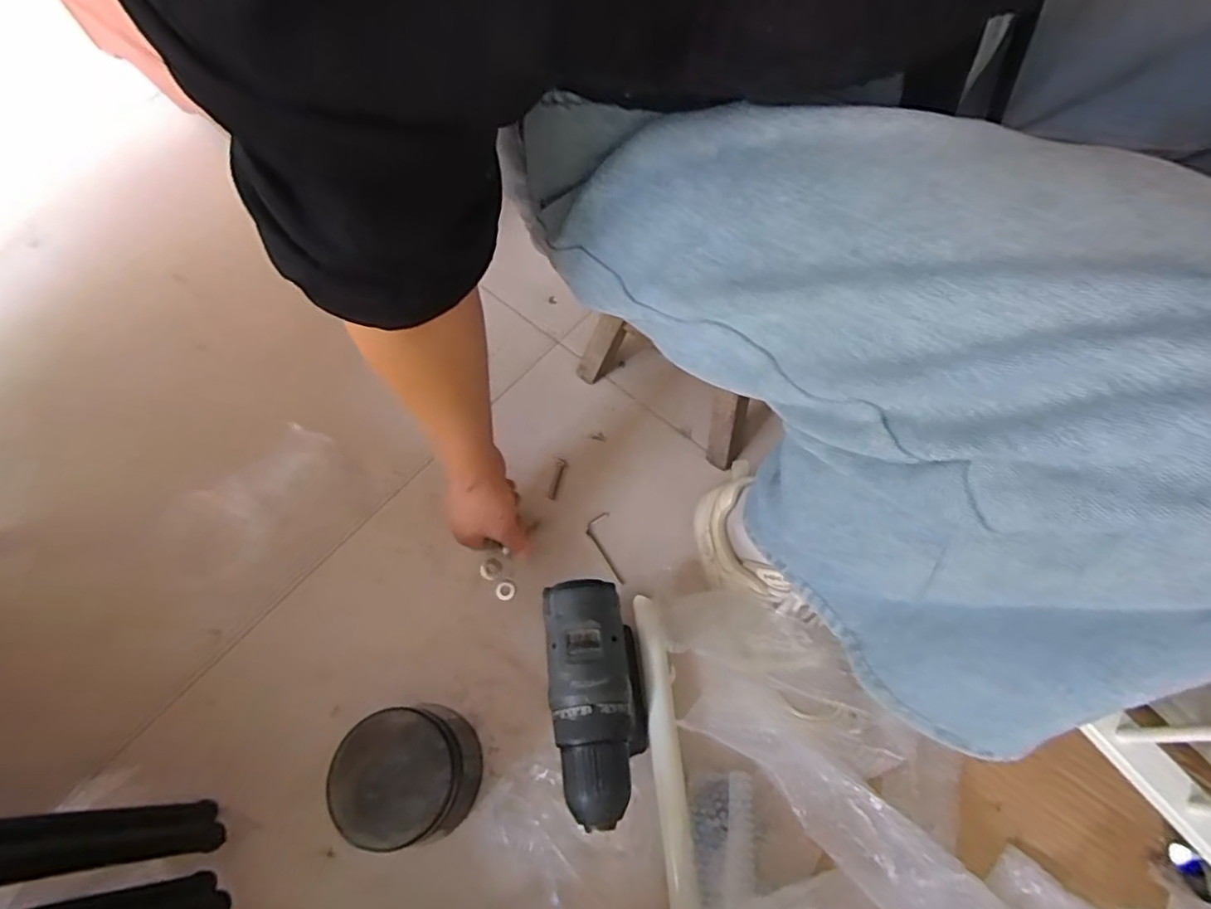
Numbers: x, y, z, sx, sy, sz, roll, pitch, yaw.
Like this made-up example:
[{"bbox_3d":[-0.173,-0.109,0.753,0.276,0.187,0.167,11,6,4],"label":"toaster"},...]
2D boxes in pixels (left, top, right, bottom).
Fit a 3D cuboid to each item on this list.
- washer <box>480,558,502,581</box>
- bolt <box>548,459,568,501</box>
[{"bbox_3d":[-0.118,0.119,0.639,0.023,0.006,0.021,-1,62,2],"label":"washer"},{"bbox_3d":[-0.052,0.027,0.674,0.011,0.004,0.050,10,66,5],"label":"bolt"}]

